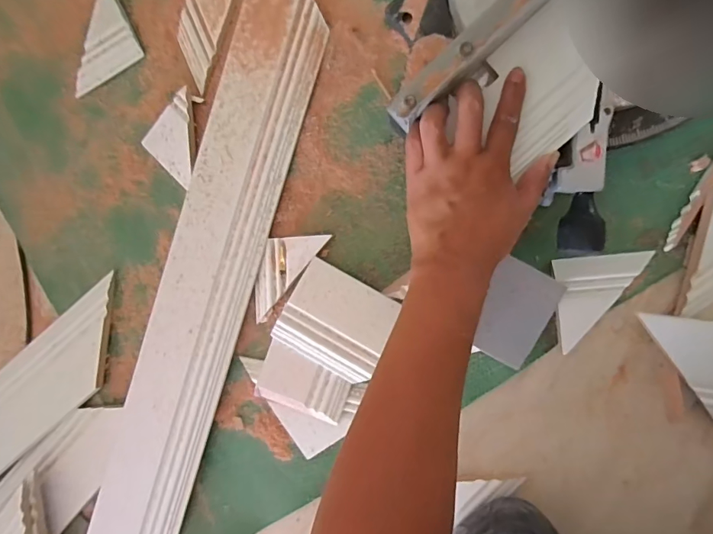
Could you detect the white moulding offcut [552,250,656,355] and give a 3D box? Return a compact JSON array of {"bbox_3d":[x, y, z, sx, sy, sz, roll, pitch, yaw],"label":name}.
[{"bbox_3d":[0.255,0.034,0.458,0.091,0.014,0.093,-4,89,7],"label":"white moulding offcut"}]

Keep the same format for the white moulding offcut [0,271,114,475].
[{"bbox_3d":[-0.418,0.172,0.532,0.382,0.027,0.100,-40,86,5],"label":"white moulding offcut"}]

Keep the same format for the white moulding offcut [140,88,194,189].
[{"bbox_3d":[-0.196,-0.146,0.503,0.078,0.020,0.075,-45,85,5],"label":"white moulding offcut"}]

